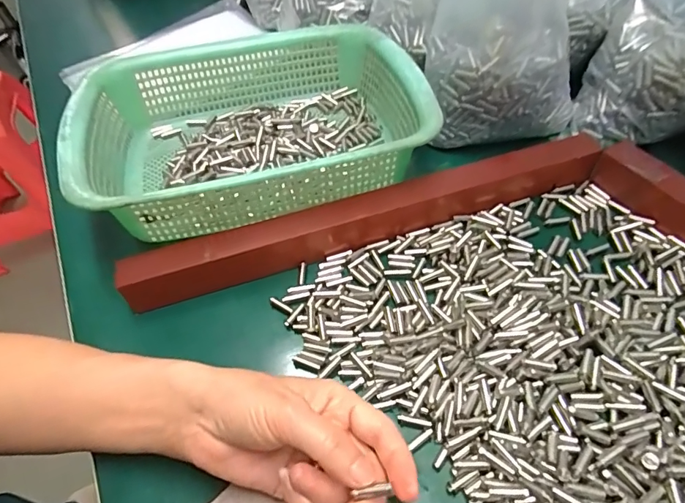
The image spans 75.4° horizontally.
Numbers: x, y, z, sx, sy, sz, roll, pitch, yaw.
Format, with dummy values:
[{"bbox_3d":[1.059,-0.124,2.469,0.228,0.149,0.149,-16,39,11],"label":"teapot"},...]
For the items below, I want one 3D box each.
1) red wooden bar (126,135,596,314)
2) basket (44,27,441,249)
[{"bbox_3d":[0.022,-0.029,0.360,0.388,0.038,0.027,-17,52,-7],"label":"red wooden bar"},{"bbox_3d":[-0.080,-0.118,0.413,0.289,0.085,0.224,-16,52,-6],"label":"basket"}]

